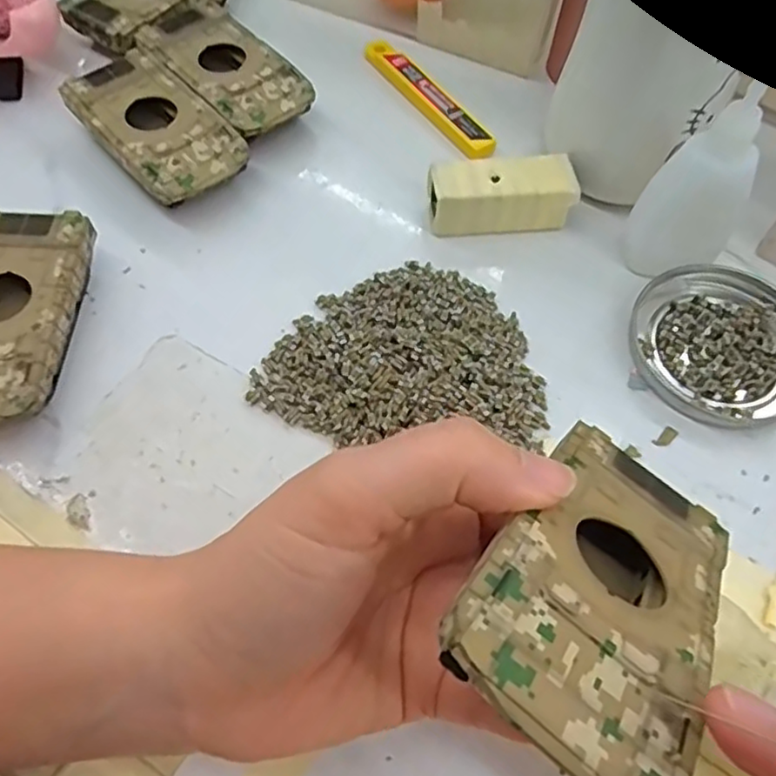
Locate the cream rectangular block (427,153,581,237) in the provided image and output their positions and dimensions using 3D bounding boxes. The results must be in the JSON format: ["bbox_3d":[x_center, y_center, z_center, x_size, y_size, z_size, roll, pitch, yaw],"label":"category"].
[{"bbox_3d":[0.053,-0.090,0.317,0.067,0.024,0.030,0,62,-1],"label":"cream rectangular block"}]

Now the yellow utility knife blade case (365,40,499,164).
[{"bbox_3d":[0.021,-0.159,0.360,0.018,0.004,0.106,-31,67,-16],"label":"yellow utility knife blade case"}]

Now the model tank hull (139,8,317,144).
[{"bbox_3d":[-0.085,-0.165,0.351,0.050,0.017,0.095,-40,70,-20],"label":"model tank hull"}]

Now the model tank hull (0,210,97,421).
[{"bbox_3d":[-0.155,-0.028,0.276,0.050,0.025,0.094,3,62,0],"label":"model tank hull"}]

